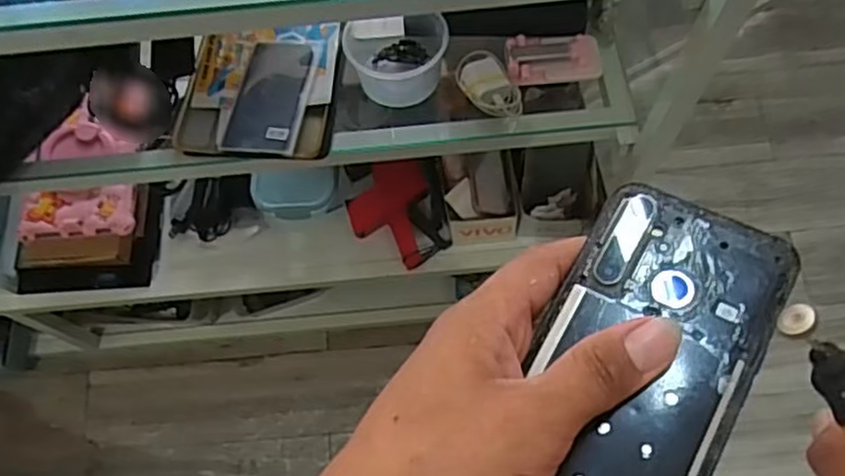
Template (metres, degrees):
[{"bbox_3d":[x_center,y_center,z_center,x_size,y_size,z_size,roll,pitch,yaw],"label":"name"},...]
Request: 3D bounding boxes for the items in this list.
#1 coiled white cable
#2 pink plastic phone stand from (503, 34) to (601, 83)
[{"bbox_3d":[0.073,-0.177,0.817,0.055,0.025,0.087,-23,71,-6],"label":"coiled white cable"},{"bbox_3d":[0.153,-0.210,0.831,0.106,0.014,0.066,-7,70,0],"label":"pink plastic phone stand"}]

